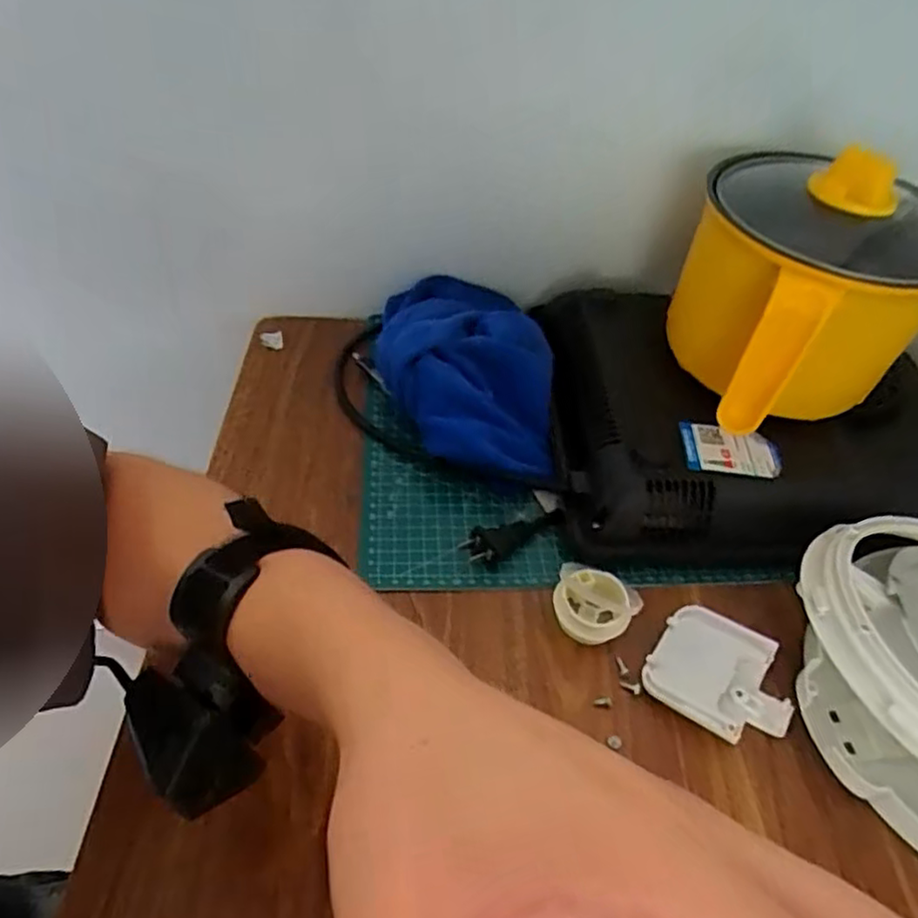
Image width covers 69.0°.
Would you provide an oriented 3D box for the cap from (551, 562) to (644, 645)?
[{"bbox_3d":[0.085,0.091,0.414,0.051,0.015,0.046,11,47,4],"label":"cap"}]

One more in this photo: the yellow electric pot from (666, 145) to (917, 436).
[{"bbox_3d":[0.233,-0.113,0.465,0.157,0.164,0.203,24,49,16],"label":"yellow electric pot"}]

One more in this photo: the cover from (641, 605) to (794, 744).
[{"bbox_3d":[0.156,0.130,0.398,0.079,0.016,0.070,31,51,21],"label":"cover"}]

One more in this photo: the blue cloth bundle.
[{"bbox_3d":[0.002,-0.067,0.529,0.124,0.068,0.207,-7,48,-12],"label":"blue cloth bundle"}]

